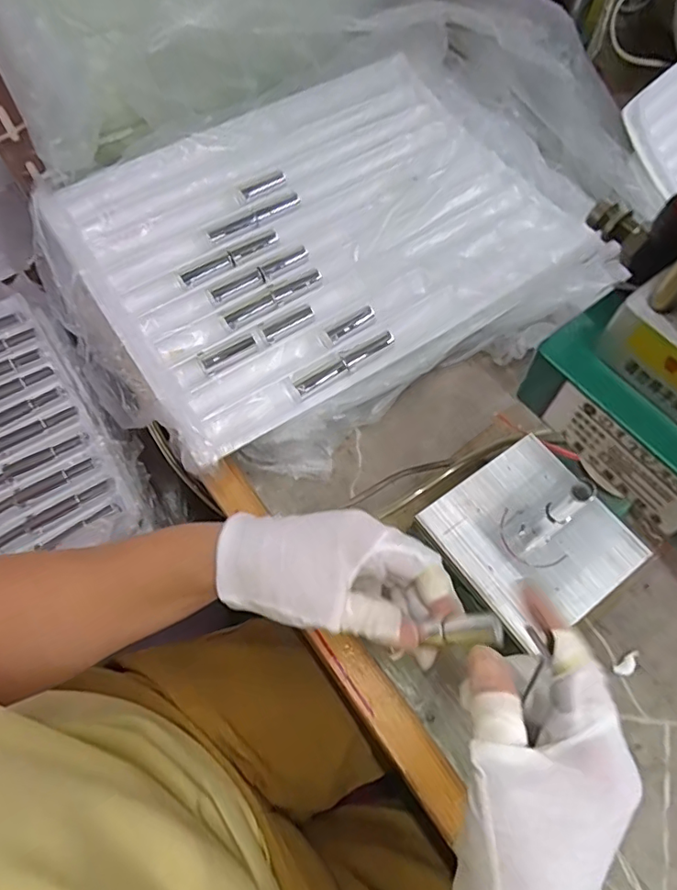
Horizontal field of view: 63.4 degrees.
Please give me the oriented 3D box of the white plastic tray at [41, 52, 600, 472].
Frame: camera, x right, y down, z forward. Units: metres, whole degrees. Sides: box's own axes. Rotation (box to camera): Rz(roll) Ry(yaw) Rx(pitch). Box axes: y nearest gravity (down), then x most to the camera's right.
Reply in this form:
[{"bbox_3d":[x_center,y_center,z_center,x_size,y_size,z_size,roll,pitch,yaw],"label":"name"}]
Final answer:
[{"bbox_3d":[-0.018,-0.205,0.507,0.413,0.024,0.313,-32,71,-15],"label":"white plastic tray"}]

